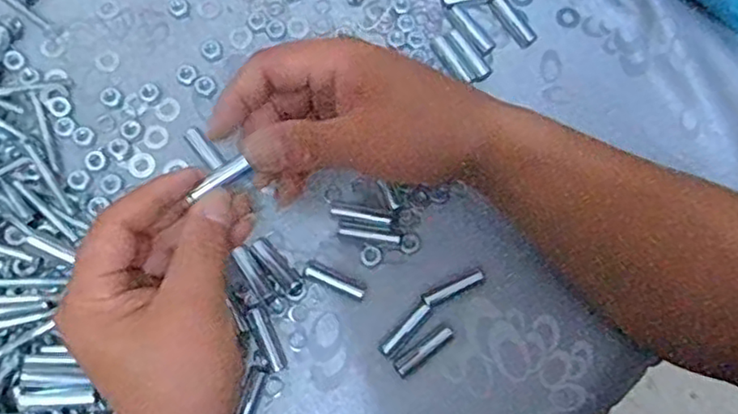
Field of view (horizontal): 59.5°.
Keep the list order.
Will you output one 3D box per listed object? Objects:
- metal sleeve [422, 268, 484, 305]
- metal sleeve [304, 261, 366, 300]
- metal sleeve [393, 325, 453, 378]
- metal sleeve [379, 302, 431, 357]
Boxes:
[{"bbox_3d":[0.052,0.049,0.391,0.040,0.007,0.009,-25,76,-9],"label":"metal sleeve"},{"bbox_3d":[-0.020,0.044,0.390,0.038,0.006,0.010,27,75,6],"label":"metal sleeve"},{"bbox_3d":[0.033,0.085,0.381,0.039,0.007,0.010,-36,78,-11],"label":"metal sleeve"},{"bbox_3d":[0.022,0.073,0.384,0.008,0.005,0.039,44,77,10],"label":"metal sleeve"}]

